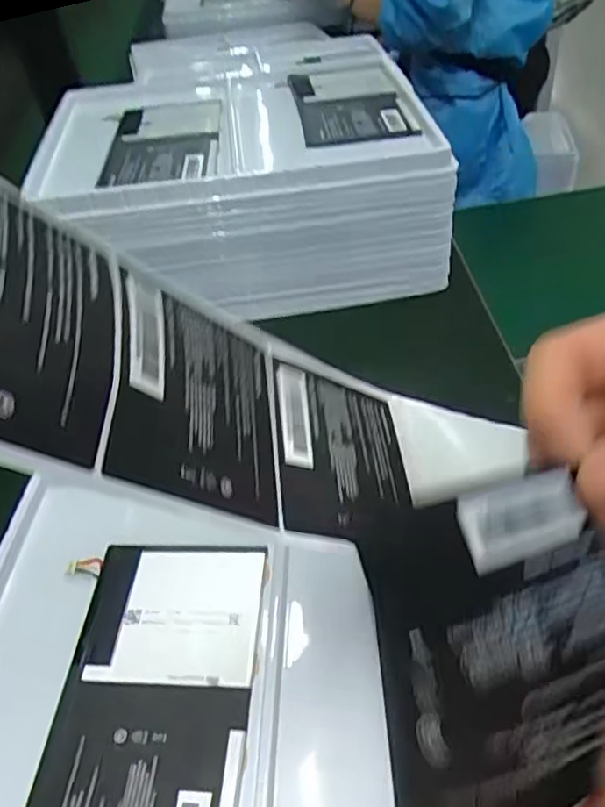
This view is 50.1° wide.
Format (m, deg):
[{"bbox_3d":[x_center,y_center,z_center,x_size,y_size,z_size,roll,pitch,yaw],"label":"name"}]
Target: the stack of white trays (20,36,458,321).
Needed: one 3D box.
[{"bbox_3d":[-0.057,-0.203,0.593,0.316,0.114,0.254,-9,44,-3],"label":"stack of white trays"}]

